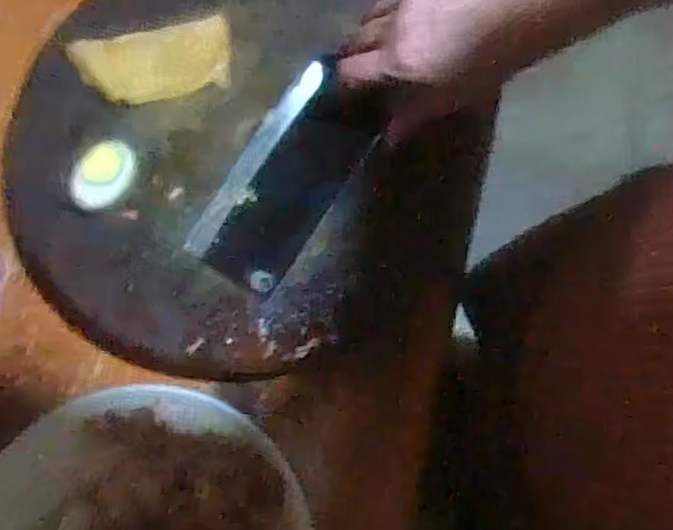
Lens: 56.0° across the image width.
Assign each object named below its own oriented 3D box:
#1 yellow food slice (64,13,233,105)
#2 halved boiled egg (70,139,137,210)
[{"bbox_3d":[-0.149,-0.165,0.508,0.126,0.016,0.060,-7,76,-3],"label":"yellow food slice"},{"bbox_3d":[-0.175,-0.067,0.479,0.034,0.024,0.054,33,78,7],"label":"halved boiled egg"}]

